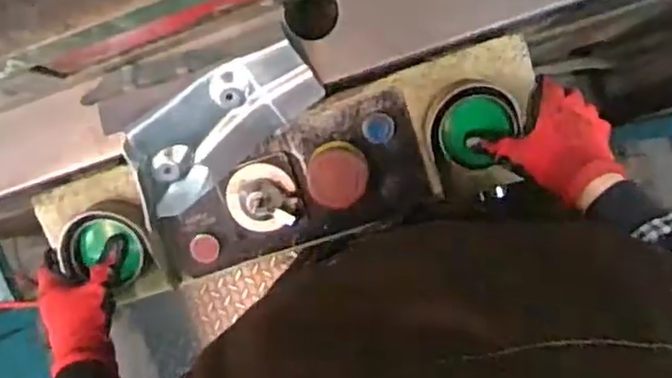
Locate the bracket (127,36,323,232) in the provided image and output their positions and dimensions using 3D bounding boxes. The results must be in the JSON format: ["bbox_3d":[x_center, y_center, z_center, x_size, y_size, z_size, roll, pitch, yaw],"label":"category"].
[{"bbox_3d":[-0.108,-0.054,0.633,0.200,0.022,0.095,-33,122,2],"label":"bracket"}]

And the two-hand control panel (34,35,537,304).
[{"bbox_3d":[-0.044,-0.007,0.665,0.478,0.123,0.139,-16,90,4],"label":"two-hand control panel"}]

